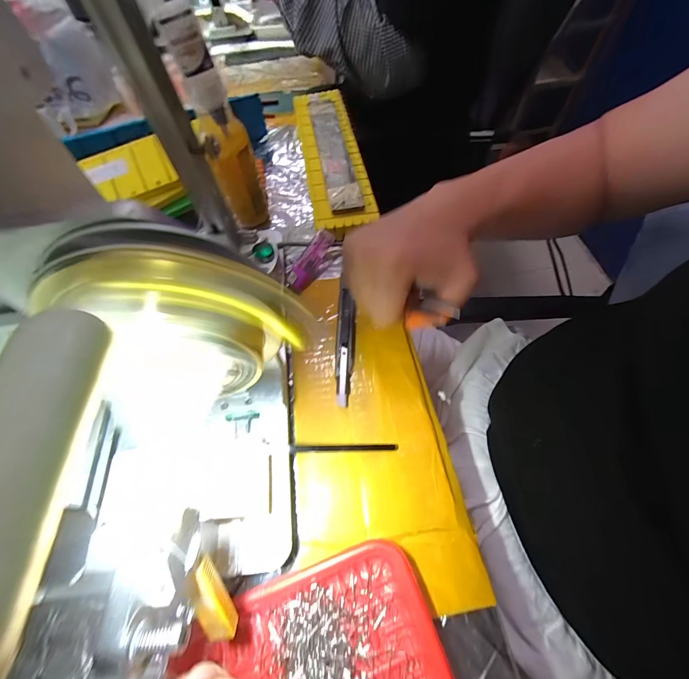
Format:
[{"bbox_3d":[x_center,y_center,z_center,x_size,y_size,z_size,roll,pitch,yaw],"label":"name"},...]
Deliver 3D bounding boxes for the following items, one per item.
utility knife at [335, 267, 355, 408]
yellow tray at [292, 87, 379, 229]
[{"bbox_3d":[0.001,-0.001,0.320,0.018,0.010,0.129,2,73,-1],"label":"utility knife"},{"bbox_3d":[-0.021,-0.278,0.483,0.081,0.037,0.341,-7,60,-7],"label":"yellow tray"}]

